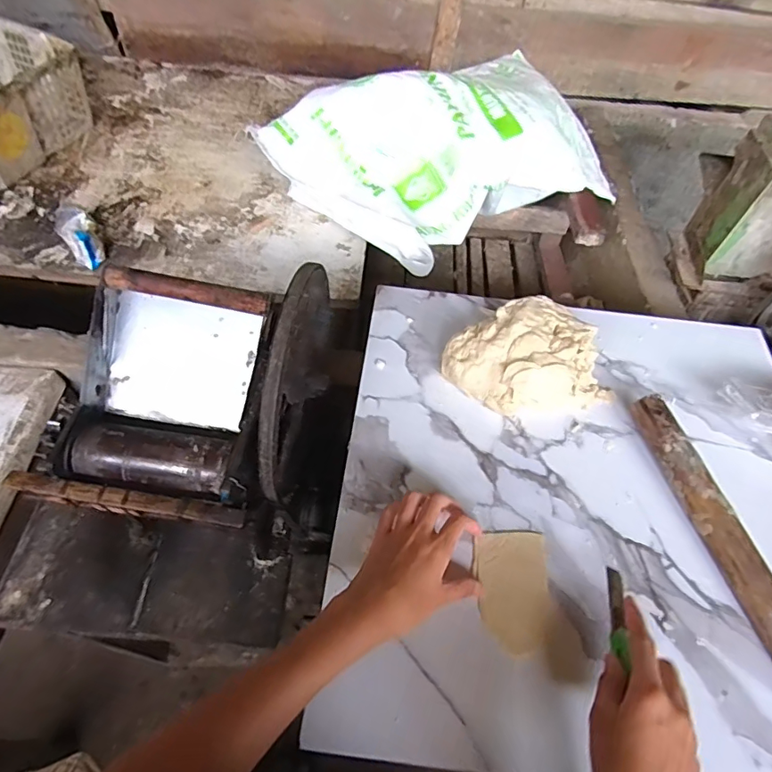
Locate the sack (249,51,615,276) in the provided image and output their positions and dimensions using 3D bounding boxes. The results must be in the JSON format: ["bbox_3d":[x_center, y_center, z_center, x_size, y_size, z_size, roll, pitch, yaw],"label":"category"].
[{"bbox_3d":[0.122,-0.473,1.024,0.633,0.199,0.406,-26,63,-21],"label":"sack"}]

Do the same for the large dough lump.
[{"bbox_3d":[0.156,-0.029,0.555,0.172,0.070,0.116,-13,58,-11],"label":"large dough lump"}]

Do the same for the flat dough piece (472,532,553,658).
[{"bbox_3d":[0.114,0.183,0.453,0.065,0.006,0.101,5,60,-2],"label":"flat dough piece"}]

